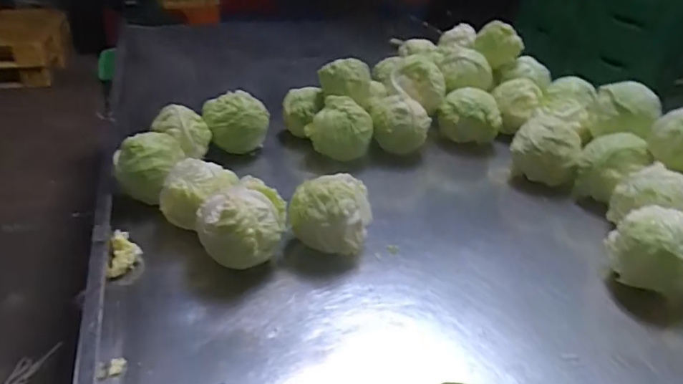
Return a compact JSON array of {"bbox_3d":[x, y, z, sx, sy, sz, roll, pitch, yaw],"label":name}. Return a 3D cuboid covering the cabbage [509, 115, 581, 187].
[{"bbox_3d":[0.371,-0.080,0.909,0.113,0.107,0.097,13,34,16],"label":"cabbage"}]

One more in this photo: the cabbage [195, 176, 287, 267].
[{"bbox_3d":[-0.127,0.053,0.670,0.087,0.110,0.109,20,36,26],"label":"cabbage"}]

